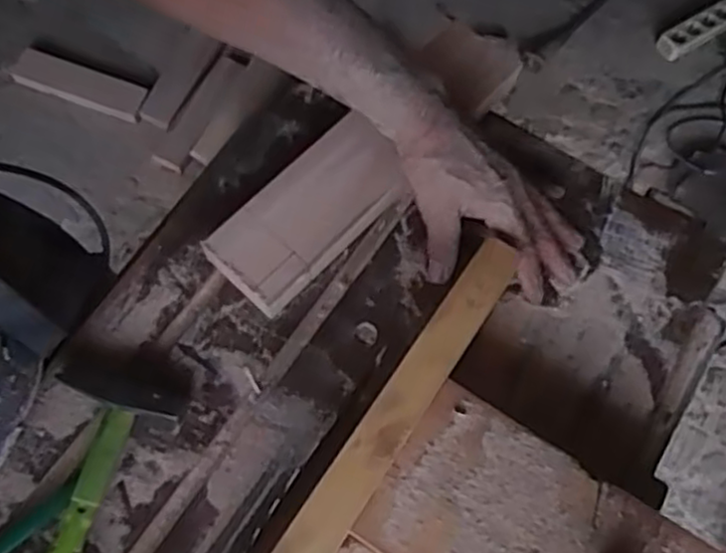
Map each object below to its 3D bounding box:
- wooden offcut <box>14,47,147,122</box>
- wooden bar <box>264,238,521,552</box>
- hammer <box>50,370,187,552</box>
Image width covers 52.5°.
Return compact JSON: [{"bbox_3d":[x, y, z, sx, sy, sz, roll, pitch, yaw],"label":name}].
[{"bbox_3d":[-0.597,-0.404,1.544,0.281,0.019,0.083,19,71,5],"label":"wooden offcut"},{"bbox_3d":[-0.004,0.121,0.467,0.036,0.014,0.353,33,72,10],"label":"wooden bar"},{"bbox_3d":[-0.194,0.174,0.490,0.083,0.029,0.208,14,70,3],"label":"hammer"}]

